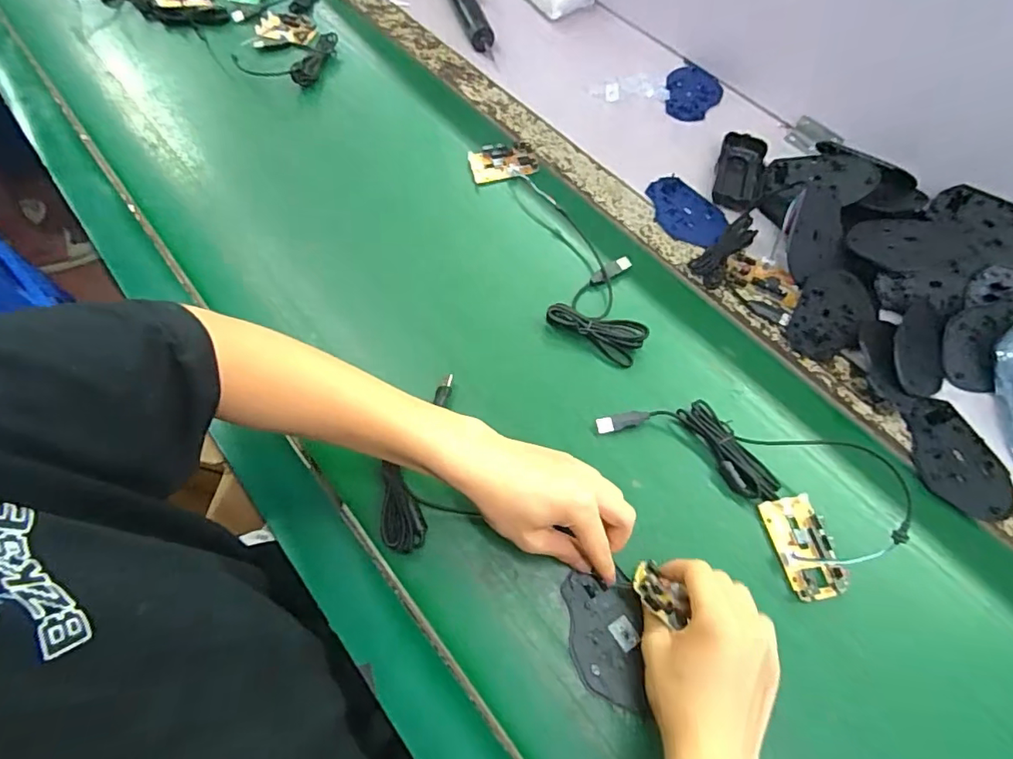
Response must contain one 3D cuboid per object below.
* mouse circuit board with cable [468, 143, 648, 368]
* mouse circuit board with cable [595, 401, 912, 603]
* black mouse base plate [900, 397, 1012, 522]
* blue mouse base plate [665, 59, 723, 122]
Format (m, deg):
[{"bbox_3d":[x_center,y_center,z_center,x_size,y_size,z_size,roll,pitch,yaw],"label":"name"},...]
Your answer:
[{"bbox_3d":[0.057,-0.150,0.559,0.098,0.019,0.312,-20,65,-10],"label":"mouse circuit board with cable"},{"bbox_3d":[0.211,0.070,0.441,0.233,0.040,0.123,41,70,18],"label":"mouse circuit board with cable"},{"bbox_3d":[0.396,0.067,0.461,0.070,0.012,0.112,-20,65,-10],"label":"black mouse base plate"},{"bbox_3d":[0.251,-0.389,0.699,0.072,0.007,0.130,11,63,5],"label":"blue mouse base plate"}]

